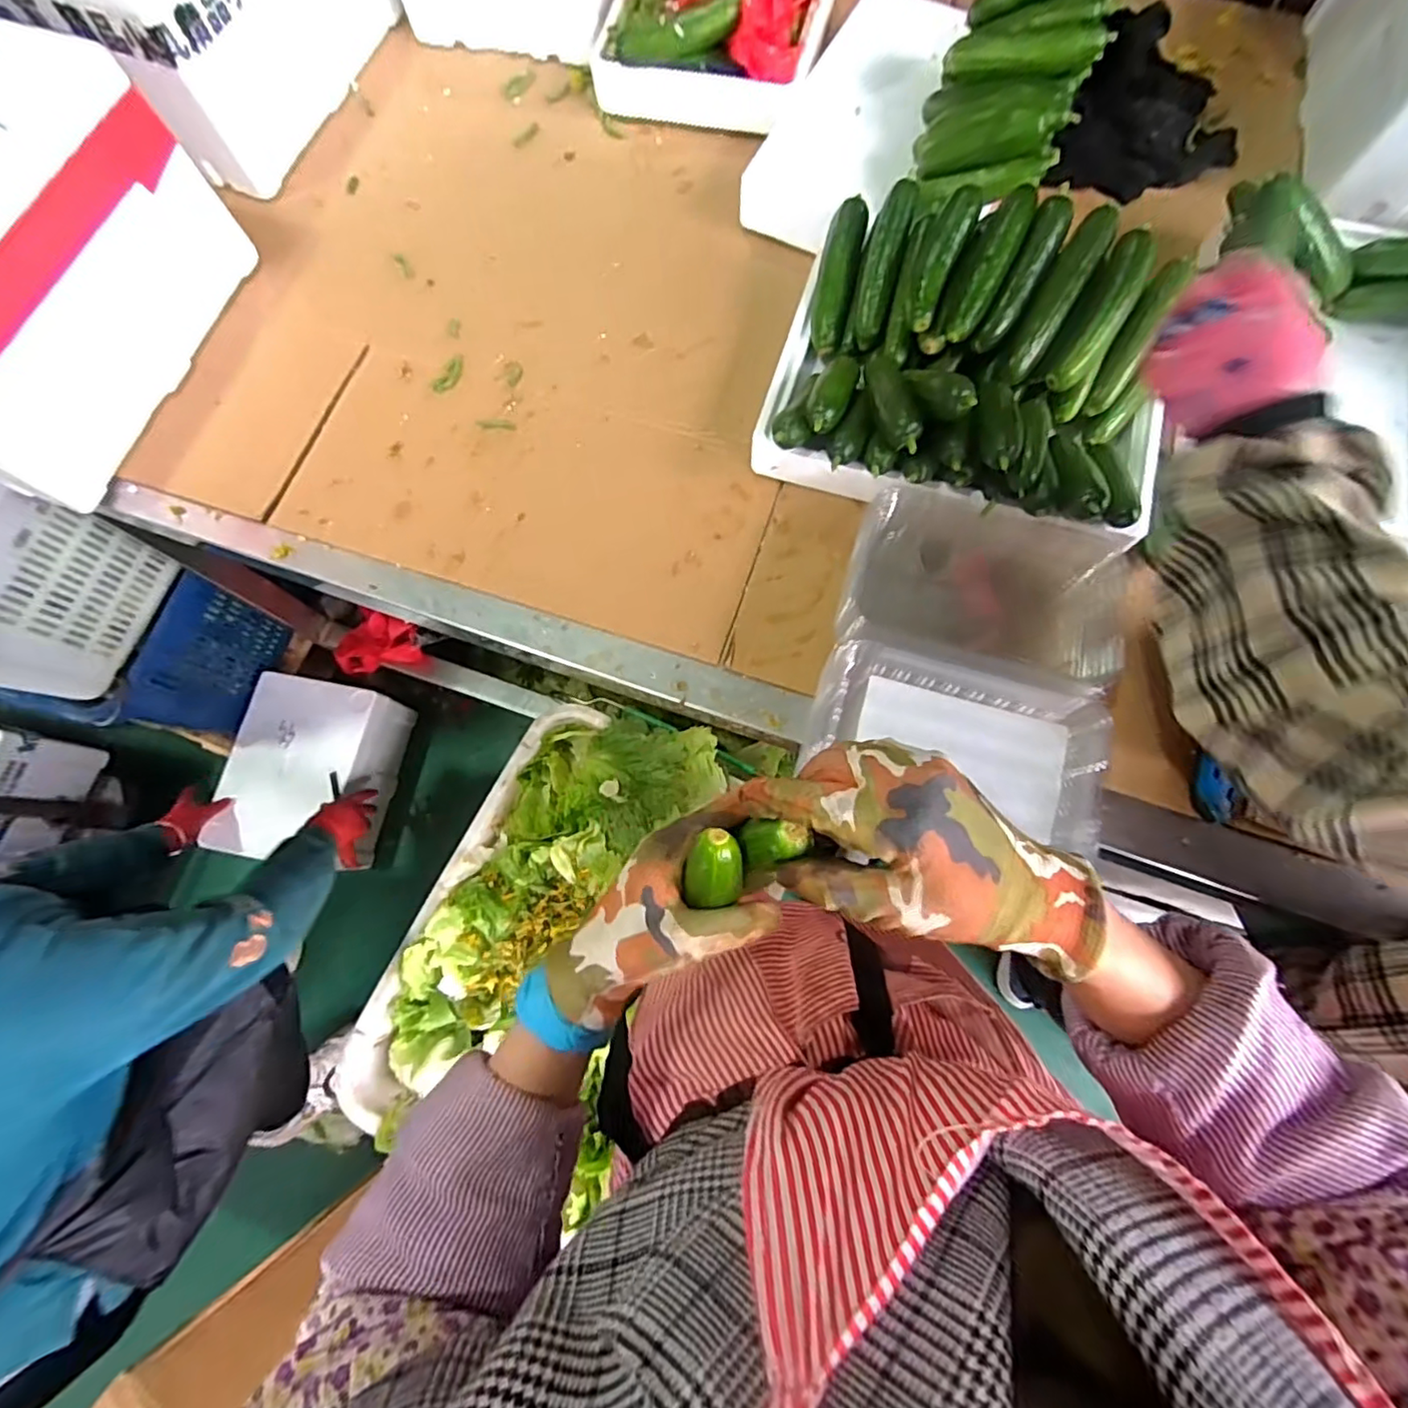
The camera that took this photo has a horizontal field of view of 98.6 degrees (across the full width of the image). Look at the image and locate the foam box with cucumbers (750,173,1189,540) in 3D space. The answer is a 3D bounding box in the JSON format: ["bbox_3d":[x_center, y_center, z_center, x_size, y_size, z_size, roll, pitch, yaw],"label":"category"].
[{"bbox_3d":[0.251,-0.308,0.559,0.353,0.128,0.273,18,76,6],"label":"foam box with cucumbers"}]

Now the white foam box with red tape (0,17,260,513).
[{"bbox_3d":[-0.668,-0.406,0.568,0.227,0.197,0.349,18,76,6],"label":"white foam box with red tape"}]

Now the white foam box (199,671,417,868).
[{"bbox_3d":[-0.768,0.140,1.226,0.233,0.215,0.338,6,75,3],"label":"white foam box"}]

